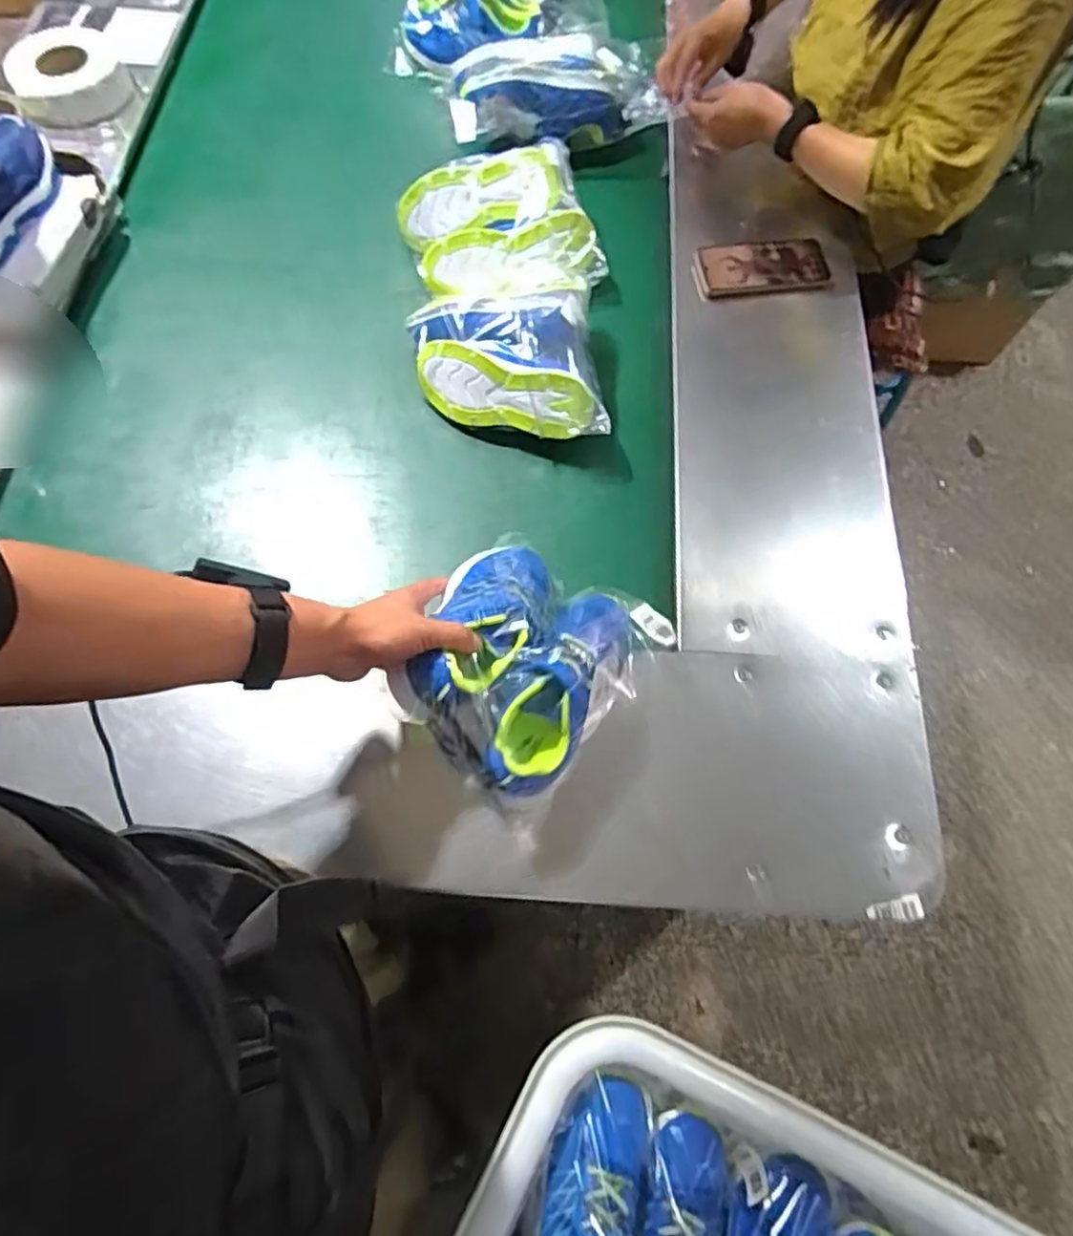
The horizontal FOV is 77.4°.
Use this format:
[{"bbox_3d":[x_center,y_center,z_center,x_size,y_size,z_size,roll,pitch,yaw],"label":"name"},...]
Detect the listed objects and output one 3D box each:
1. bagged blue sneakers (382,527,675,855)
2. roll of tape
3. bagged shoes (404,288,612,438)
[{"bbox_3d":[-0.012,0.038,0.624,0.197,0.101,0.249,34,72,10],"label":"bagged blue sneakers"},{"bbox_3d":[-0.677,-0.785,0.977,0.156,0.054,0.163,0,68,0],"label":"roll of tape"},{"bbox_3d":[-0.037,-0.296,0.808,0.224,0.101,0.179,1,68,0],"label":"bagged shoes"}]

